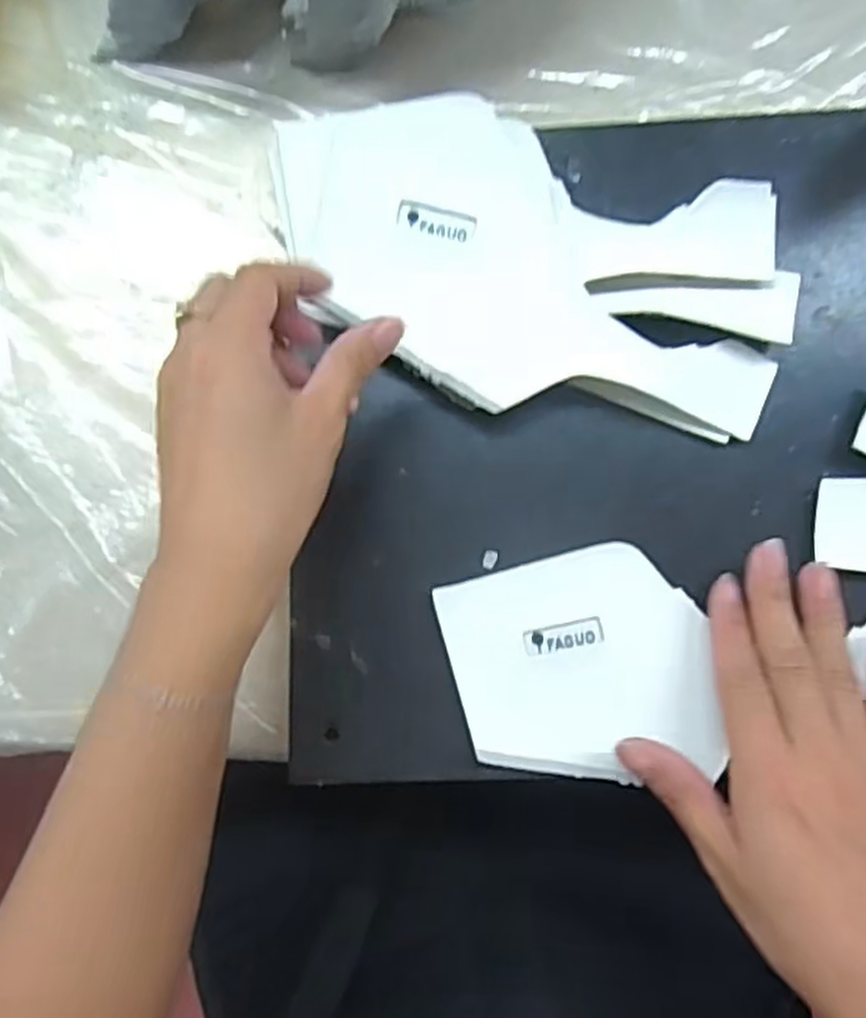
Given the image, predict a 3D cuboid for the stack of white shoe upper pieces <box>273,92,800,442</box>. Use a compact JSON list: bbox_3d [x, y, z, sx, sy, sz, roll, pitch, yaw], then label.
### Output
[{"bbox_3d":[0.042,-0.105,0.337,0.229,0.013,0.119,20,86,0],"label":"stack of white shoe upper pieces"}]

